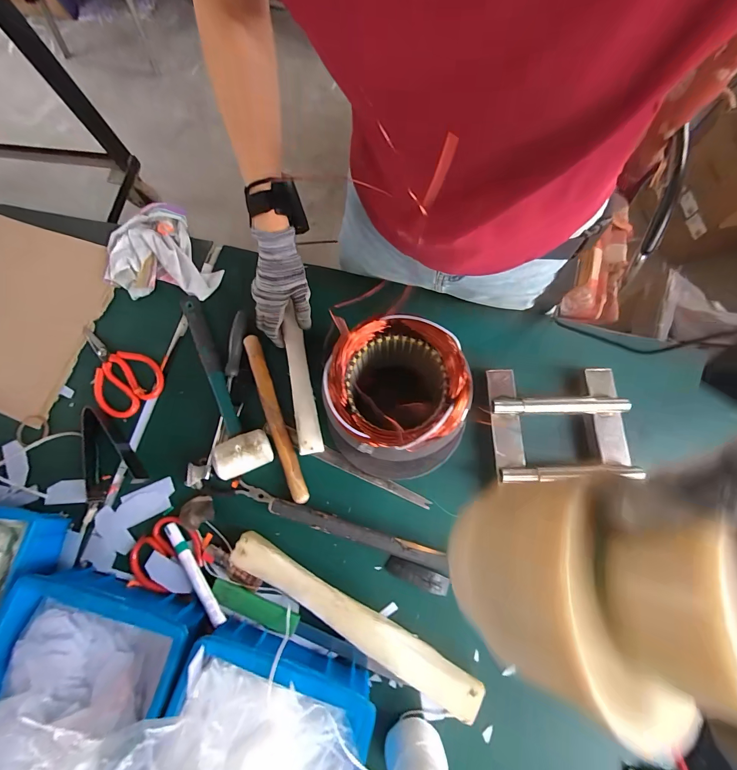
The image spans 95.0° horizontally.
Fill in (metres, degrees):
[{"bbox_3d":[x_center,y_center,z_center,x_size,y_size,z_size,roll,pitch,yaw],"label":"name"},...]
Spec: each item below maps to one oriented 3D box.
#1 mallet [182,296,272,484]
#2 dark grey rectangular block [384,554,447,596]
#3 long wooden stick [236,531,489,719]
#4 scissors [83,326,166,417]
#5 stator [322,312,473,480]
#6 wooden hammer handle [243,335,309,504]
[{"bbox_3d":[-0.216,-0.016,0.492,0.075,0.045,0.295,-21,76,-3],"label":"mallet"},{"bbox_3d":[0.063,0.247,0.439,0.082,0.009,0.026,21,78,7],"label":"dark grey rectangular block"},{"bbox_3d":[-0.023,0.289,0.418,0.333,0.026,0.041,29,79,9],"label":"long wooden stick"},{"bbox_3d":[-0.382,-0.029,0.508,0.086,0.016,0.155,-43,78,-8],"label":"scissors"},{"bbox_3d":[0.021,0.027,0.406,0.153,0.175,0.156,7,76,4],"label":"stator"},{"bbox_3d":[-0.134,0.044,0.482,0.022,0.022,0.246,-20,76,-3],"label":"wooden hammer handle"}]

